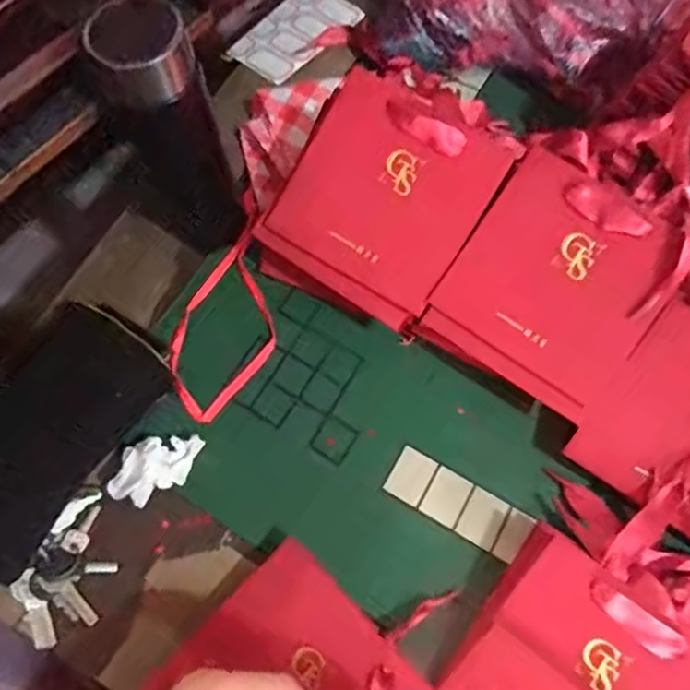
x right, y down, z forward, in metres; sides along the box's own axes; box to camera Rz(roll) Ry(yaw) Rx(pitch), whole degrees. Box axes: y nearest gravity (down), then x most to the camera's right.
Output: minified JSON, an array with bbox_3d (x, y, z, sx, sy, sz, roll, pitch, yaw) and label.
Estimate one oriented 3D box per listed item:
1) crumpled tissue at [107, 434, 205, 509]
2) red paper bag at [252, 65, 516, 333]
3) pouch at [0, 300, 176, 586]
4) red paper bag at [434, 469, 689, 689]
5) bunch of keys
[{"bbox_3d":[-0.141,0.092,0.450,0.057,0.030,0.051,5,67,-1],"label":"crumpled tissue"},{"bbox_3d":[0.026,-0.110,0.464,0.141,0.010,0.152,32,99,0],"label":"red paper bag"},{"bbox_3d":[-0.227,0.067,0.456,0.106,0.033,0.204,30,69,9],"label":"pouch"},{"bbox_3d":[0.178,0.195,0.412,0.144,0.056,0.212,35,70,11],"label":"red paper bag"},{"bbox_3d":[-0.196,0.161,0.430,0.054,0.034,0.100,24,68,7],"label":"bunch of keys"}]

